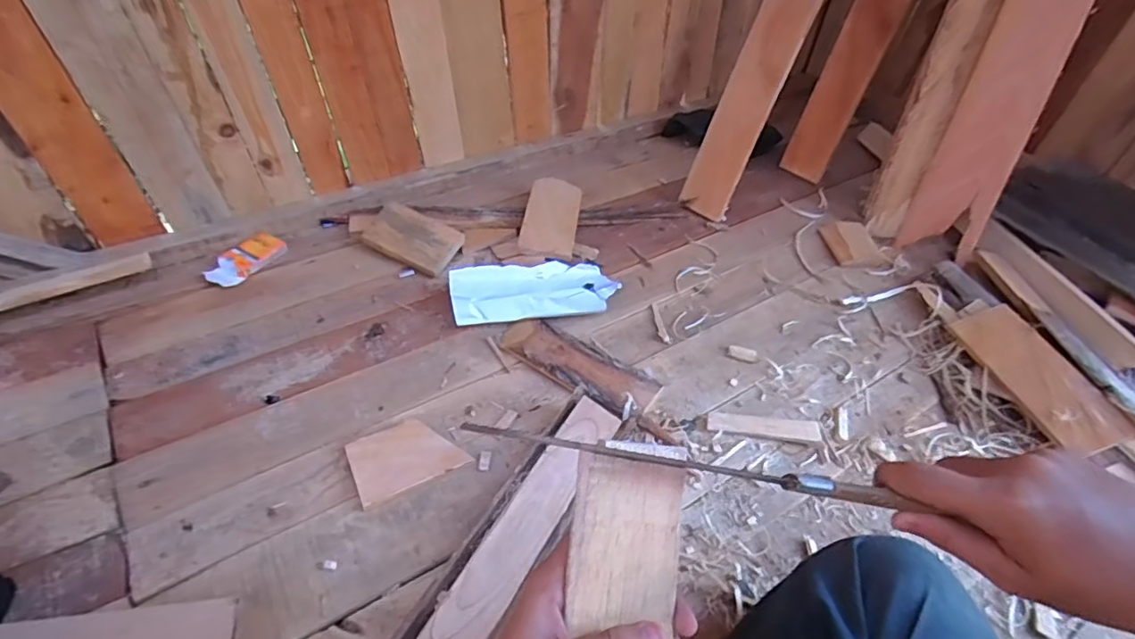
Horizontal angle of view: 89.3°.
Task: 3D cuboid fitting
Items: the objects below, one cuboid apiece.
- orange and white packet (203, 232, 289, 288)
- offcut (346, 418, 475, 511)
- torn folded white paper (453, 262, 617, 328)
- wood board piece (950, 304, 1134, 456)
[{"bbox_3d":[-0.526,-0.098,0.943,0.061,0.023,0.126,24,50,17],"label":"orange and white packet"},{"bbox_3d":[-0.203,0.168,0.720,0.129,0.012,0.090,-21,59,-23],"label":"offcut"},{"bbox_3d":[-0.053,-0.052,0.932,0.262,0.057,0.140,-4,47,-8],"label":"torn folded white paper"},{"bbox_3d":[0.664,0.077,0.808,0.090,0.015,0.231,-27,53,3],"label":"wood board piece"}]

